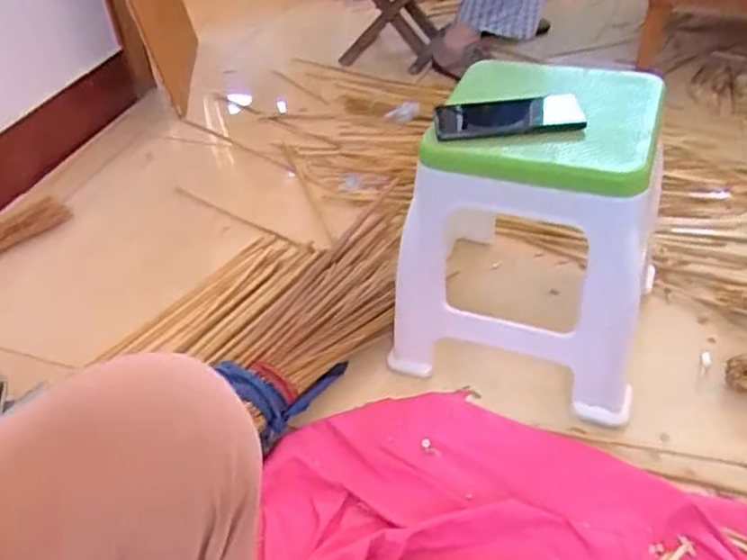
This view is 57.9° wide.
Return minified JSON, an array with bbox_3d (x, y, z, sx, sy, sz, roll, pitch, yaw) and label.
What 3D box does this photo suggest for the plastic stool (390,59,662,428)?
[{"bbox_3d":[0.206,-0.057,0.849,0.300,0.337,0.260,14,46,19],"label":"plastic stool"}]

